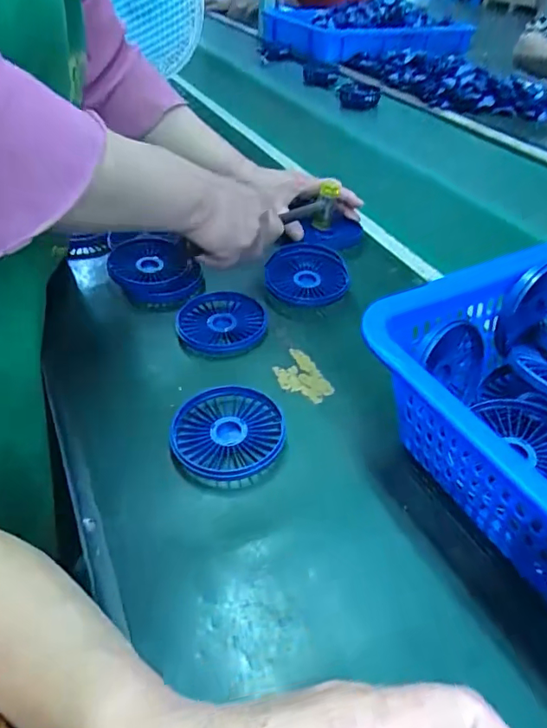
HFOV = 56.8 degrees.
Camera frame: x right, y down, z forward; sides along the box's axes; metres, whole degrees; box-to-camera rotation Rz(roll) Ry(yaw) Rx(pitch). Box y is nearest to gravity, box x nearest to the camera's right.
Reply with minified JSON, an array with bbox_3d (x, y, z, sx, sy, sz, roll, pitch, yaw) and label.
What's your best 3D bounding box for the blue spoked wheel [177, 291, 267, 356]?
[{"bbox_3d":[-0.053,-0.042,0.515,0.088,0.015,0.088,1,42,-1],"label":"blue spoked wheel"}]

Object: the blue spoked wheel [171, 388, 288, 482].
[{"bbox_3d":[-0.036,0.054,0.403,0.086,0.015,0.086,1,42,-1],"label":"blue spoked wheel"}]

